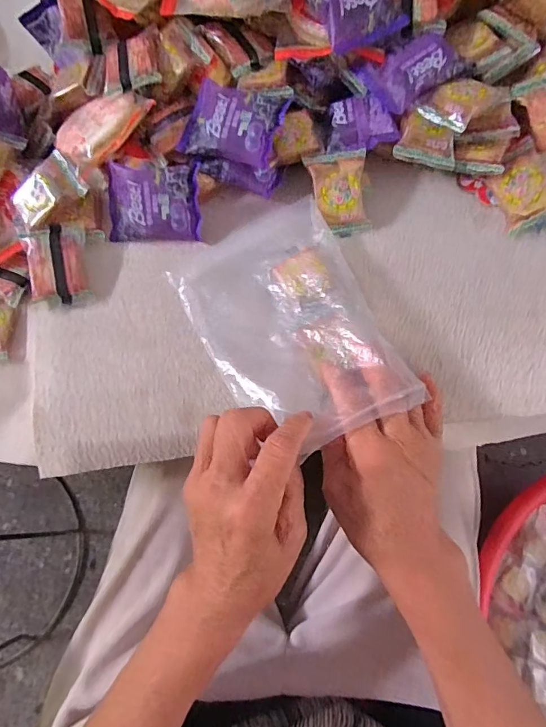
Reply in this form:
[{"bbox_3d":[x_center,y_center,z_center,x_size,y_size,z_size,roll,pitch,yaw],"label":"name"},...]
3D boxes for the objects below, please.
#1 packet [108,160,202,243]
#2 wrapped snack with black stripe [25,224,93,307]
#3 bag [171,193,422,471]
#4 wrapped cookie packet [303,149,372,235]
[{"bbox_3d":[-0.102,-0.135,0.382,0.078,0.061,0.015,2,28,3],"label":"packet"},{"bbox_3d":[-0.180,-0.082,0.378,0.045,0.017,0.059,-7,73,-4],"label":"wrapped snack with black stripe"},{"bbox_3d":[0.009,-0.036,0.346,0.127,0.020,0.196,-29,62,3],"label":"bag"},{"bbox_3d":[0.057,-0.145,0.384,0.047,0.015,0.066,-8,94,2],"label":"wrapped cookie packet"}]

